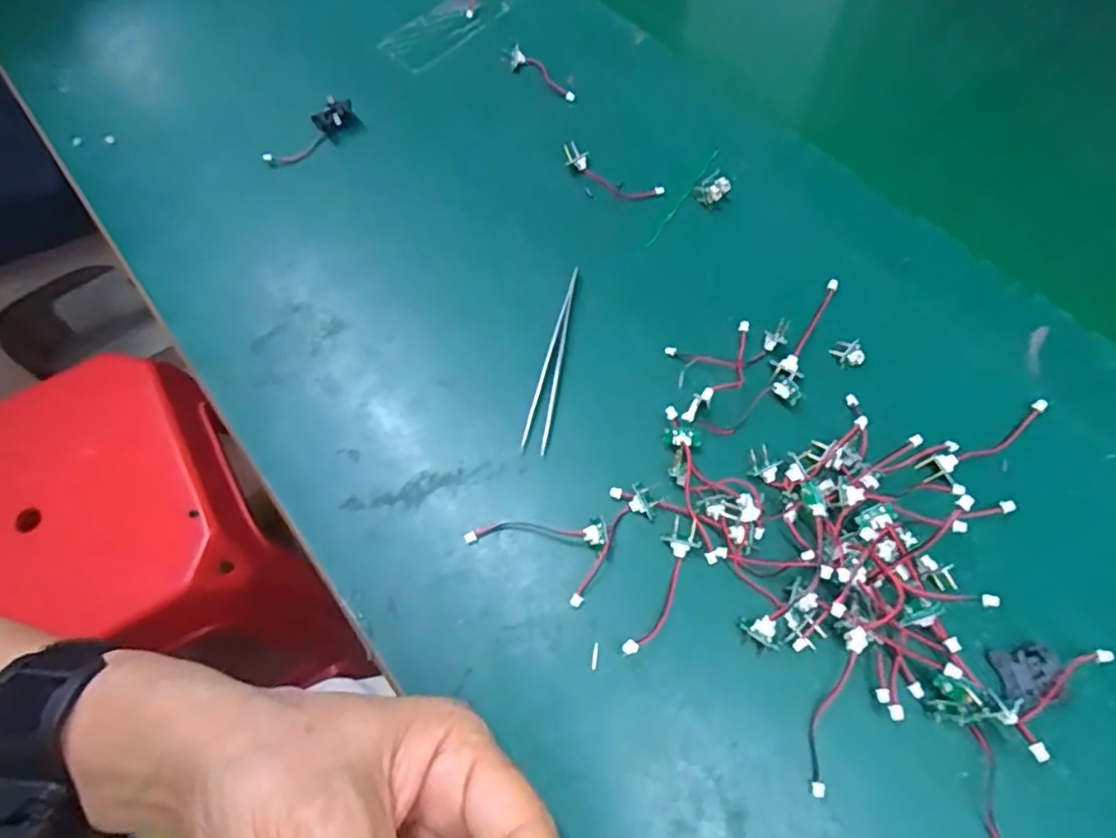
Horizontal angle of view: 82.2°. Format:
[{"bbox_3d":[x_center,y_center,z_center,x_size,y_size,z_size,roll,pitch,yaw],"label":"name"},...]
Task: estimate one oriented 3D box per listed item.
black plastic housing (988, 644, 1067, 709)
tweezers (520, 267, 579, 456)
[{"bbox_3d":[0.178,0.097,0.242,0.022,0.007,0.020,-10,64,-1],"label":"black plastic housing"},{"bbox_3d":[-0.003,-0.032,0.316,0.011,0.008,0.103,8,65,8],"label":"tweezers"}]

